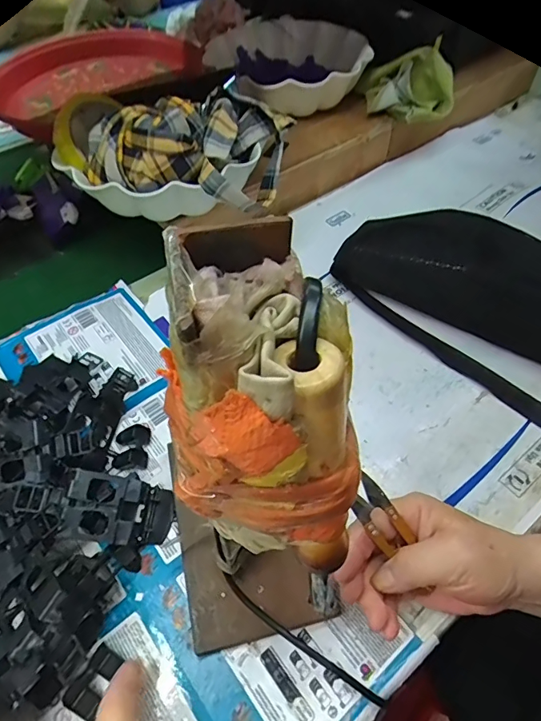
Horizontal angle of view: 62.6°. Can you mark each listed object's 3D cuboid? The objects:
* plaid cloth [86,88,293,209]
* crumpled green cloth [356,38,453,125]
[{"bbox_3d":[-0.083,-0.217,0.444,0.193,0.070,0.132,4,53,5],"label":"plaid cloth"},{"bbox_3d":[0.188,-0.382,0.616,0.123,0.064,0.130,8,54,8],"label":"crumpled green cloth"}]

